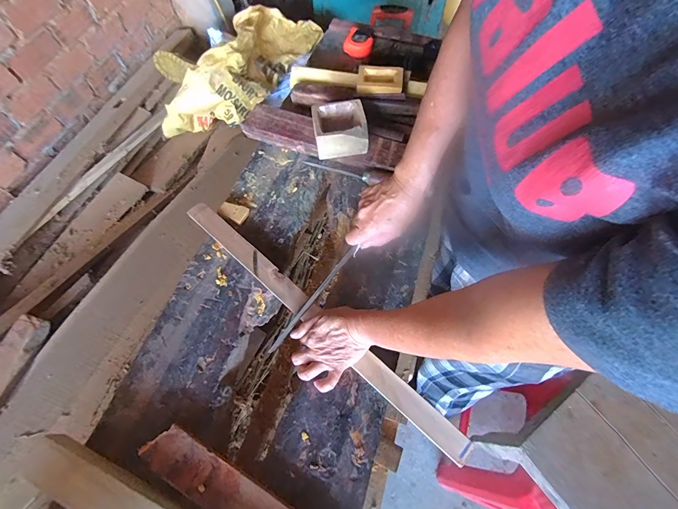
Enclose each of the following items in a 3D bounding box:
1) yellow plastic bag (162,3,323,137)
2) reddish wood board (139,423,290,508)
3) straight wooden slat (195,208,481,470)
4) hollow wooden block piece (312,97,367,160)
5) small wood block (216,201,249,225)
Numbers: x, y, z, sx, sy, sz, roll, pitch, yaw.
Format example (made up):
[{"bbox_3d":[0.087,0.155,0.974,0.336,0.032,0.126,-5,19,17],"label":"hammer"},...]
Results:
[{"bbox_3d":[-0.391,-0.767,1.303,0.317,0.215,0.745,28,67,14],"label":"yellow plastic bag"},{"bbox_3d":[-0.126,0.319,0.412,0.288,0.013,0.053,27,66,13],"label":"reddish wood board"},{"bbox_3d":[-0.047,0.092,0.520,0.581,0.023,0.038,39,70,16],"label":"straight wooden slat"},{"bbox_3d":[0.000,-0.241,0.625,0.099,0.060,0.085,-11,64,-5],"label":"hollow wooden block piece"},{"bbox_3d":[-0.203,-0.082,0.615,0.056,0.009,0.033,23,66,12],"label":"small wood block"}]

